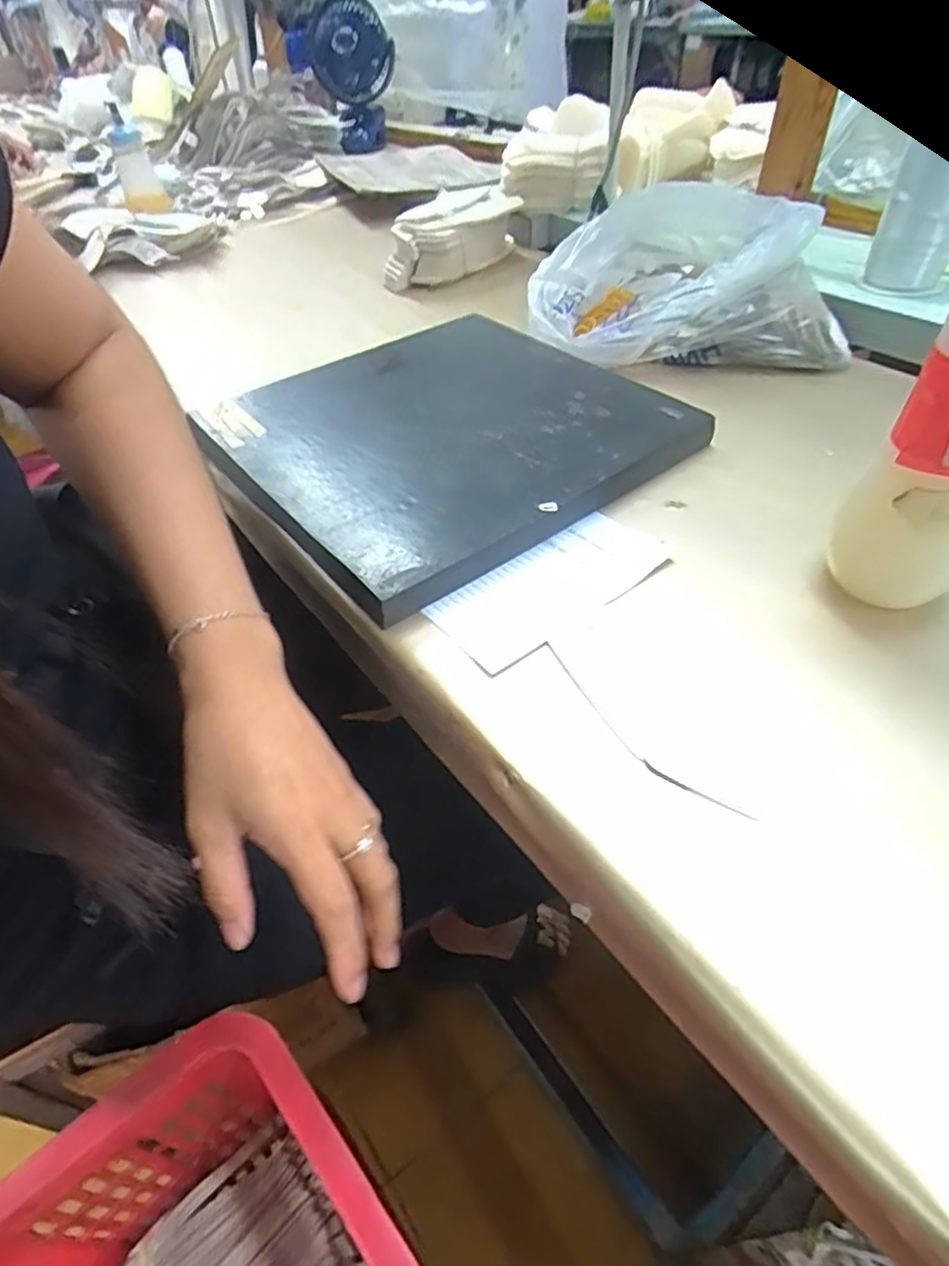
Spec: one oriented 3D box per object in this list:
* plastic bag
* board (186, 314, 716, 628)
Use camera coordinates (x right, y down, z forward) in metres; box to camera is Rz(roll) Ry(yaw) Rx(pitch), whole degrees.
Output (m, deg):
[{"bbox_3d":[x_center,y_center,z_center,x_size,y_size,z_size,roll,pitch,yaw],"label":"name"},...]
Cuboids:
[{"bbox_3d":[0.207,-0.347,0.624,0.288,0.085,0.234,12,47,16],"label":"plastic bag"},{"bbox_3d":[-0.031,-0.163,0.526,0.304,0.031,0.317,-32,51,-25],"label":"board"}]

